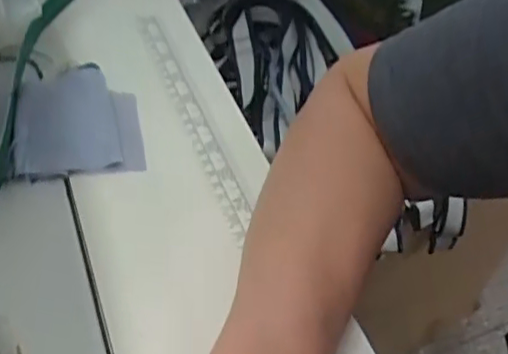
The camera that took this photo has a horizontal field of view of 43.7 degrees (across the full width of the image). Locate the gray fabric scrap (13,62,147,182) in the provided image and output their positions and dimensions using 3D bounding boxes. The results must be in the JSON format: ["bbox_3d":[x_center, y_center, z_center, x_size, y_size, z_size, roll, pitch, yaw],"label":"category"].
[{"bbox_3d":[-0.112,-0.036,0.406,0.076,0.024,0.088,-5,45,-13],"label":"gray fabric scrap"}]

